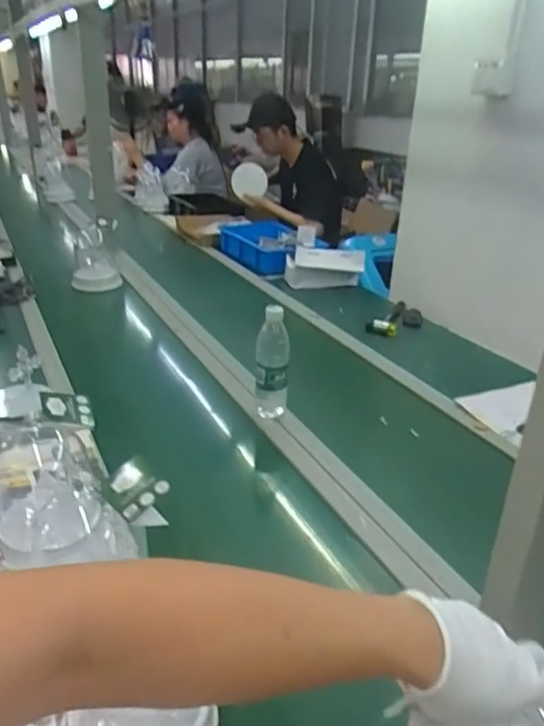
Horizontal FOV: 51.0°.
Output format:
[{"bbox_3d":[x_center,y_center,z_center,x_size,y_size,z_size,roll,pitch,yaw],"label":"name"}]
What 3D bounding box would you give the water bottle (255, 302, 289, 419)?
[{"bbox_3d":[-0.001,0.003,1.133,0.067,0.221,0.058,4,25,2],"label":"water bottle"}]

